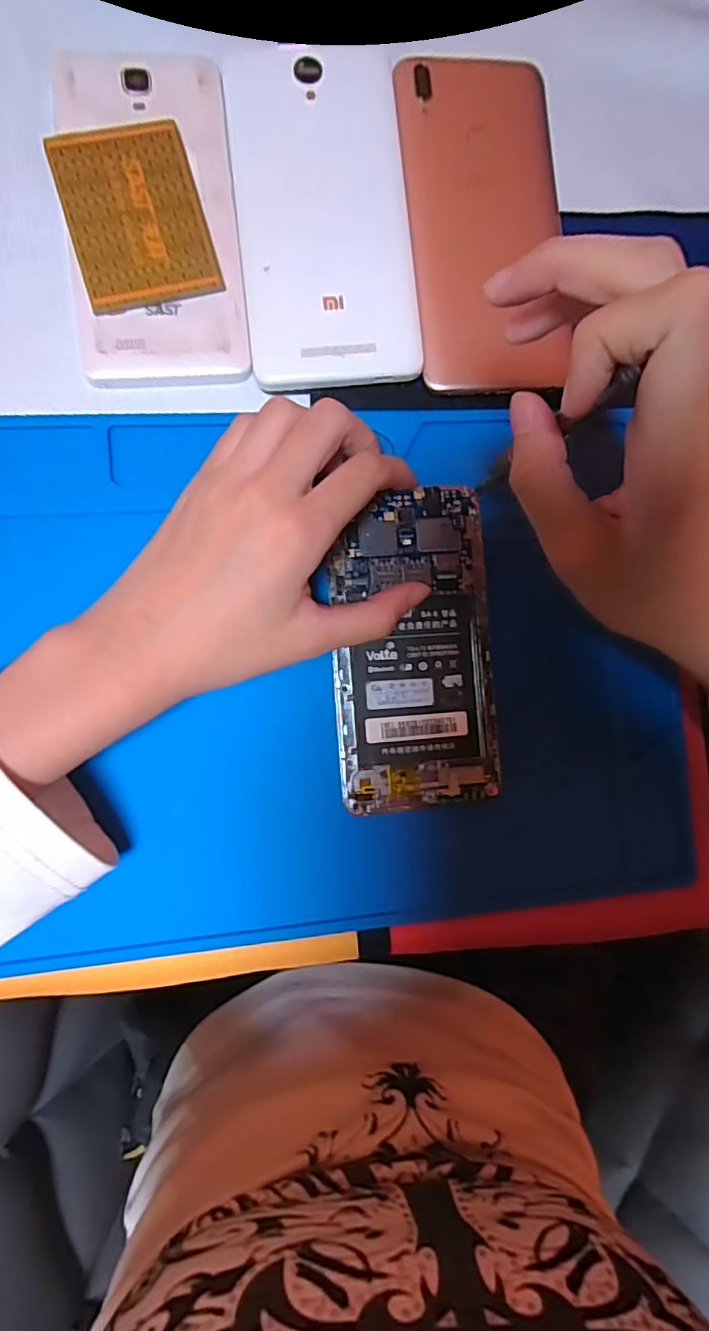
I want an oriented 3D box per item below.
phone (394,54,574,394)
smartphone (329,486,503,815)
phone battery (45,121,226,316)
[{"bbox_3d":[0.061,-0.203,0.250,0.072,0.004,0.152,-6,89,-8],"label":"phone"},{"bbox_3d":[0.027,-0.007,0.243,0.071,0.004,0.140,0,90,-8],"label":"smartphone"},{"bbox_3d":[-0.092,-0.190,0.232,0.054,0.004,0.073,-16,91,-8],"label":"phone battery"}]

